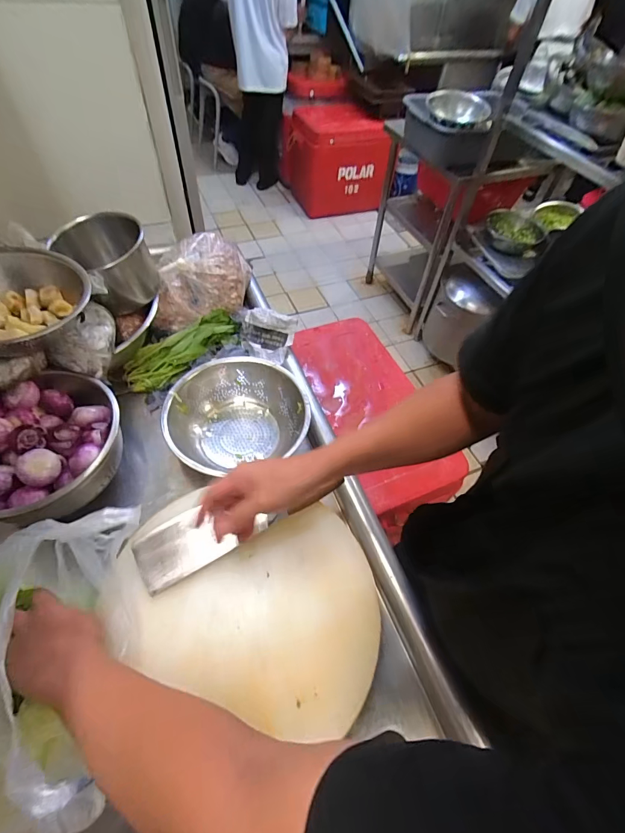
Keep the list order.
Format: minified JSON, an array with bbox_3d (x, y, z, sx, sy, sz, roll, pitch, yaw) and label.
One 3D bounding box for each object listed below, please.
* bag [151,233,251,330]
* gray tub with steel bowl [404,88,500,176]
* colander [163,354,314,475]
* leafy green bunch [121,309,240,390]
[{"bbox_3d":[-0.252,-0.316,0.880,0.184,0.105,0.216,3,54,-3],"label":"bag"},{"bbox_3d":[0.500,-1.092,1.433,0.309,0.178,0.308,14,54,6],"label":"gray tub with steel bowl"},{"bbox_3d":[-0.134,0.006,0.707,0.249,0.096,0.219,-15,57,-15],"label":"colander"},{"bbox_3d":[-0.277,-0.149,0.824,0.088,0.033,0.267,39,60,21],"label":"leafy green bunch"}]

